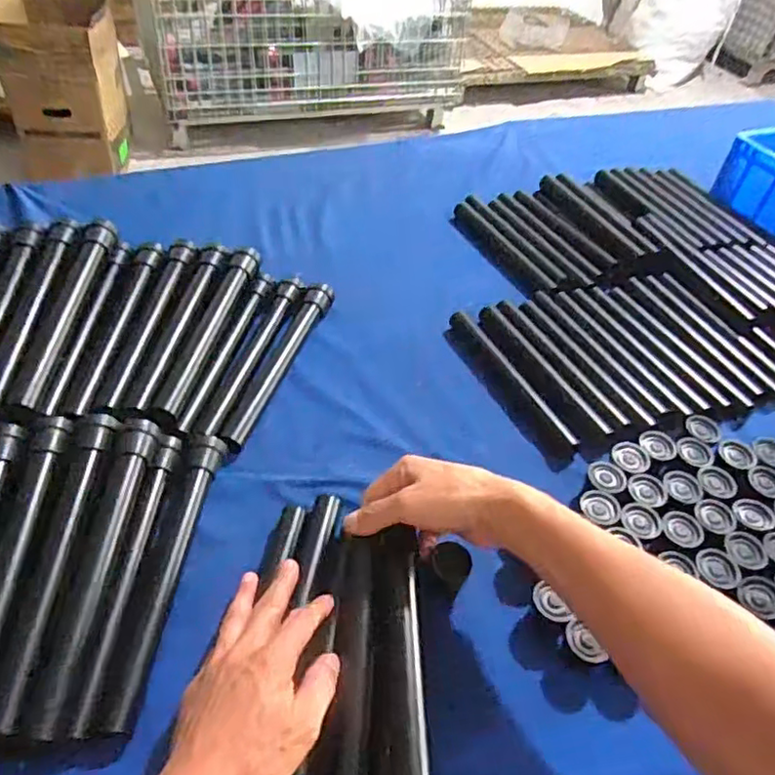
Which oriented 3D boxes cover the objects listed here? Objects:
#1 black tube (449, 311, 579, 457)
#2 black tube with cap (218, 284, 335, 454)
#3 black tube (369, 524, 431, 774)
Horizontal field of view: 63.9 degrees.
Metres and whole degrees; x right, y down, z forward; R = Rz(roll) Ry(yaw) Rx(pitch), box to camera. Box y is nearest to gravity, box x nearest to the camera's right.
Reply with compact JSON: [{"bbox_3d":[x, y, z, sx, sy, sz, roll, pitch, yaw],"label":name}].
[{"bbox_3d":[0.134,-0.009,0.693,0.023,0.026,0.212,-19,52,-23],"label":"black tube"},{"bbox_3d":[-0.119,-0.030,0.672,0.032,0.027,0.244,17,47,9],"label":"black tube with cap"},{"bbox_3d":[0.009,0.198,0.441,0.033,0.036,0.198,1,52,-7],"label":"black tube"}]

